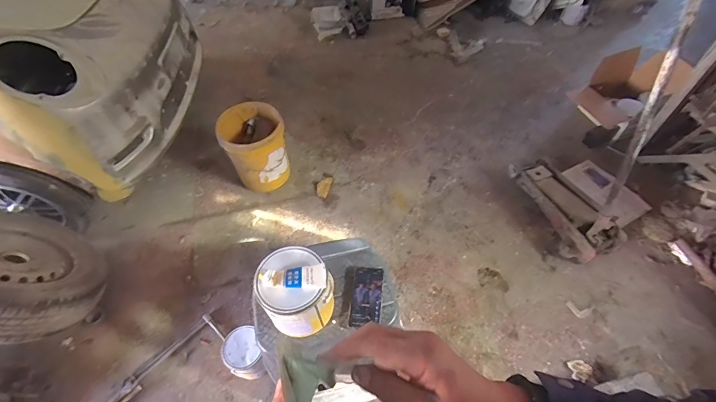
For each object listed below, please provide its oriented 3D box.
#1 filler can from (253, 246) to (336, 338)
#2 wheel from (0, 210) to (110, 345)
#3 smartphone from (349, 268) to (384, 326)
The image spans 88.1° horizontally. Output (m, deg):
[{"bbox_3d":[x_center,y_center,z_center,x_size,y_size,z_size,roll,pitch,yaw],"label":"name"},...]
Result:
[{"bbox_3d":[-0.141,0.210,0.850,0.164,0.176,0.151,-1,54,2],"label":"filler can"},{"bbox_3d":[-1.286,0.248,1.401,0.580,0.167,0.630,34,9,-6],"label":"wheel"},{"bbox_3d":[0.021,0.234,0.915,0.072,0.013,0.147,5,54,6],"label":"smartphone"}]

